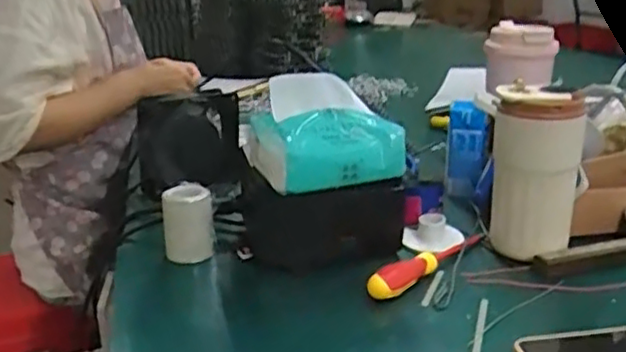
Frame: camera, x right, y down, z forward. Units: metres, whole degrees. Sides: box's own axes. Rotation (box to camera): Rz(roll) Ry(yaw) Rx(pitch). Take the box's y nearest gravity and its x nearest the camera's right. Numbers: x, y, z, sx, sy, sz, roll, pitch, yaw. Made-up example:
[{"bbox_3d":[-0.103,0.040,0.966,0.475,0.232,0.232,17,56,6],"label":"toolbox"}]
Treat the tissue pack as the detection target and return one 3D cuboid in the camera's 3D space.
[{"bbox_3d":[0.012,-0.042,0.592,0.129,0.086,0.078,-8,19,-22],"label":"tissue pack"}]

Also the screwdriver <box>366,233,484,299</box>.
[{"bbox_3d":[0.108,0.078,0.619,0.022,0.024,0.163,15,24,40],"label":"screwdriver"}]

